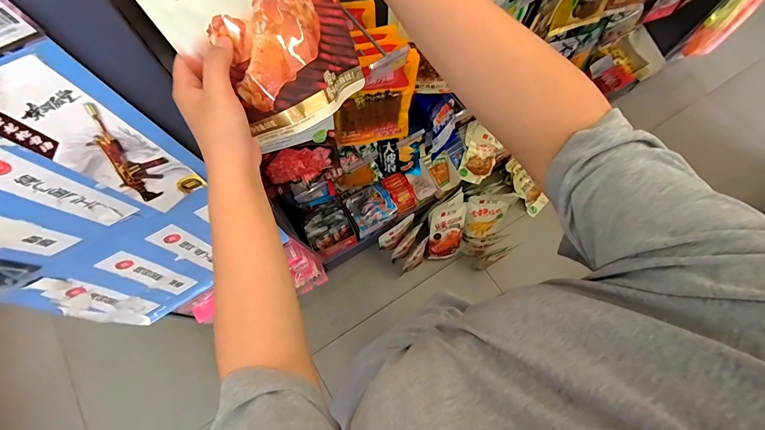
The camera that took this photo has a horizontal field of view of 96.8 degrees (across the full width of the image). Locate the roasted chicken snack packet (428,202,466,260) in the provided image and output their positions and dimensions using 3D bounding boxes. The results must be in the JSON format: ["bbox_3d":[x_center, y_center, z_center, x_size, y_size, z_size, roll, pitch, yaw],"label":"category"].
[{"bbox_3d":[0.265,0.068,1.395,0.157,0.253,0.025,-7,26,-14],"label":"roasted chicken snack packet"}]

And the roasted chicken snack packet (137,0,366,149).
[{"bbox_3d":[-0.122,-0.194,0.304,0.154,0.240,0.025,-34,32,-8],"label":"roasted chicken snack packet"}]

